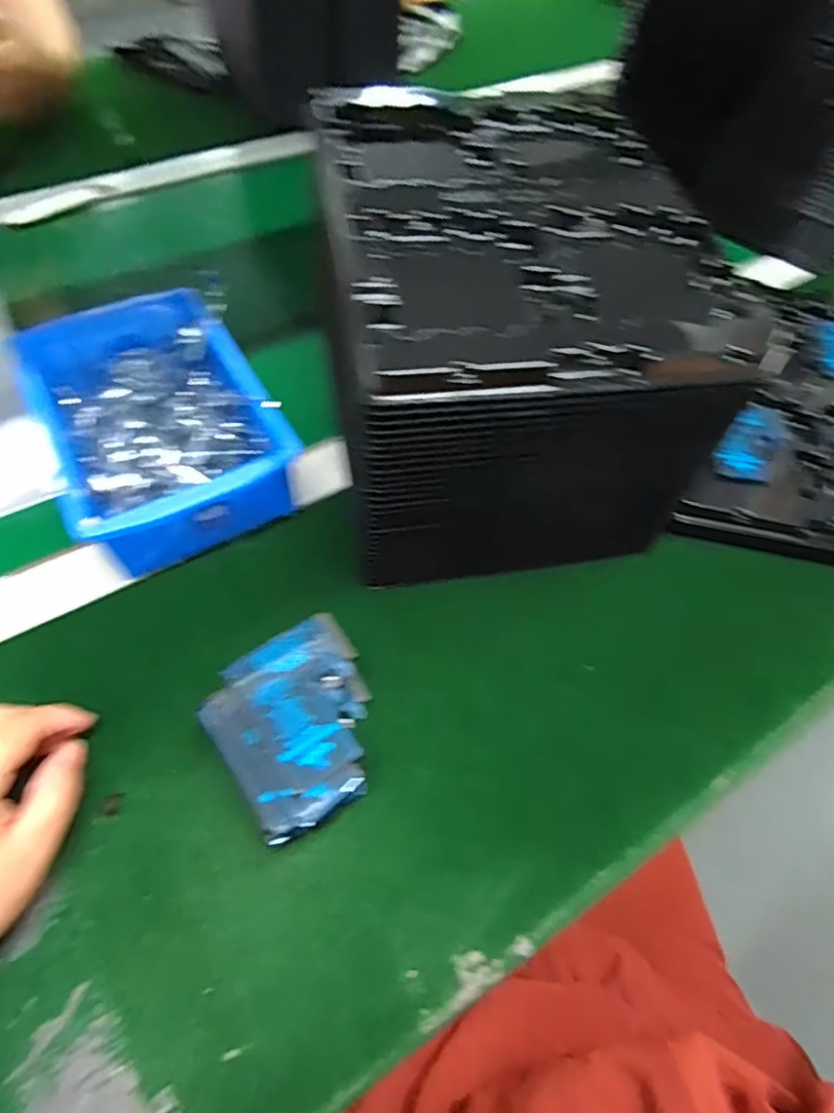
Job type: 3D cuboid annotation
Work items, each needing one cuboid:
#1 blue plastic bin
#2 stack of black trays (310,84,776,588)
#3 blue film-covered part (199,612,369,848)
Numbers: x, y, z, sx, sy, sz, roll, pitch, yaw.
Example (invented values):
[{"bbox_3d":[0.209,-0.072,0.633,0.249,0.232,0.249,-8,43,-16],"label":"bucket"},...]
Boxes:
[{"bbox_3d":[-0.181,-0.096,0.419,0.125,0.059,0.208,-26,63,-17],"label":"blue plastic bin"},{"bbox_3d":[0.056,-0.153,0.400,0.208,0.162,0.275,-6,59,-8],"label":"stack of black trays"},{"bbox_3d":[-0.058,0.091,0.315,0.081,0.048,0.087,-30,64,-19],"label":"blue film-covered part"}]

